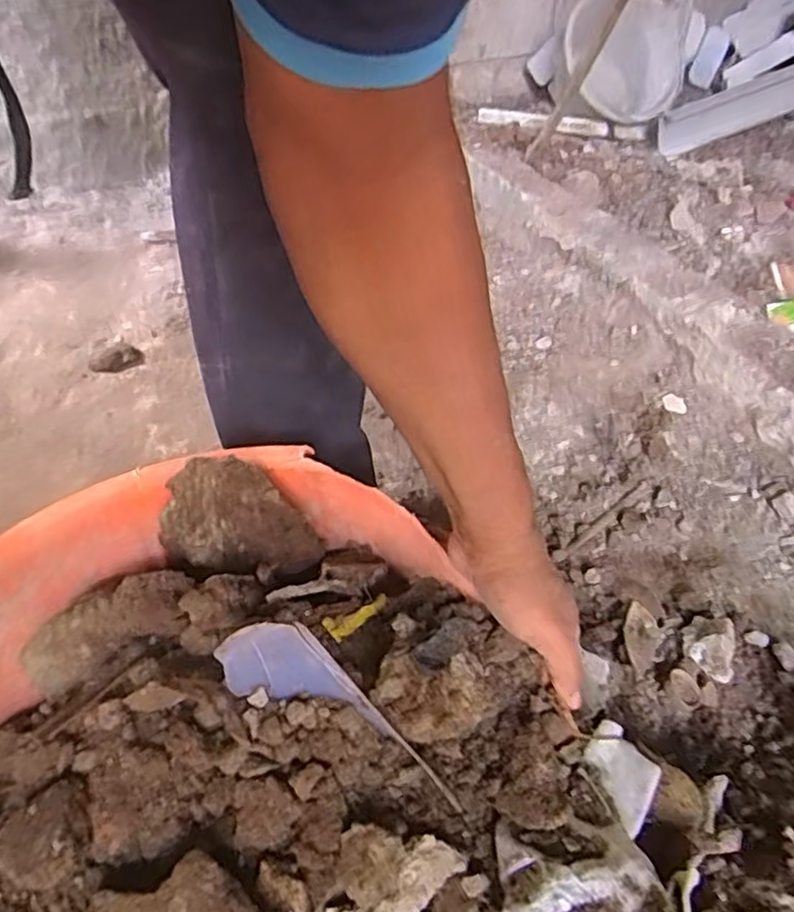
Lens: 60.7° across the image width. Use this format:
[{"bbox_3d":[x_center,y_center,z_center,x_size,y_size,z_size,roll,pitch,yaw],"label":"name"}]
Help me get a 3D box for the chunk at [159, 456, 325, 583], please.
[{"bbox_3d":[-0.120,0.048,0.503,0.113,0.080,0.048,3,40,8],"label":"chunk"}]

